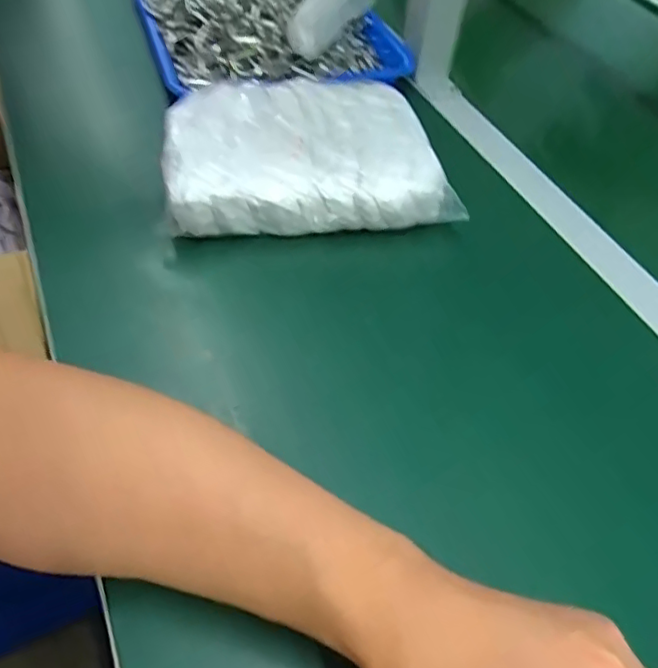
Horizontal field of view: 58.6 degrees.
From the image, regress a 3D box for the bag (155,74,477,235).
[{"bbox_3d":[-0.021,-0.161,0.485,0.211,0.051,0.179,-4,52,-7],"label":"bag"}]

